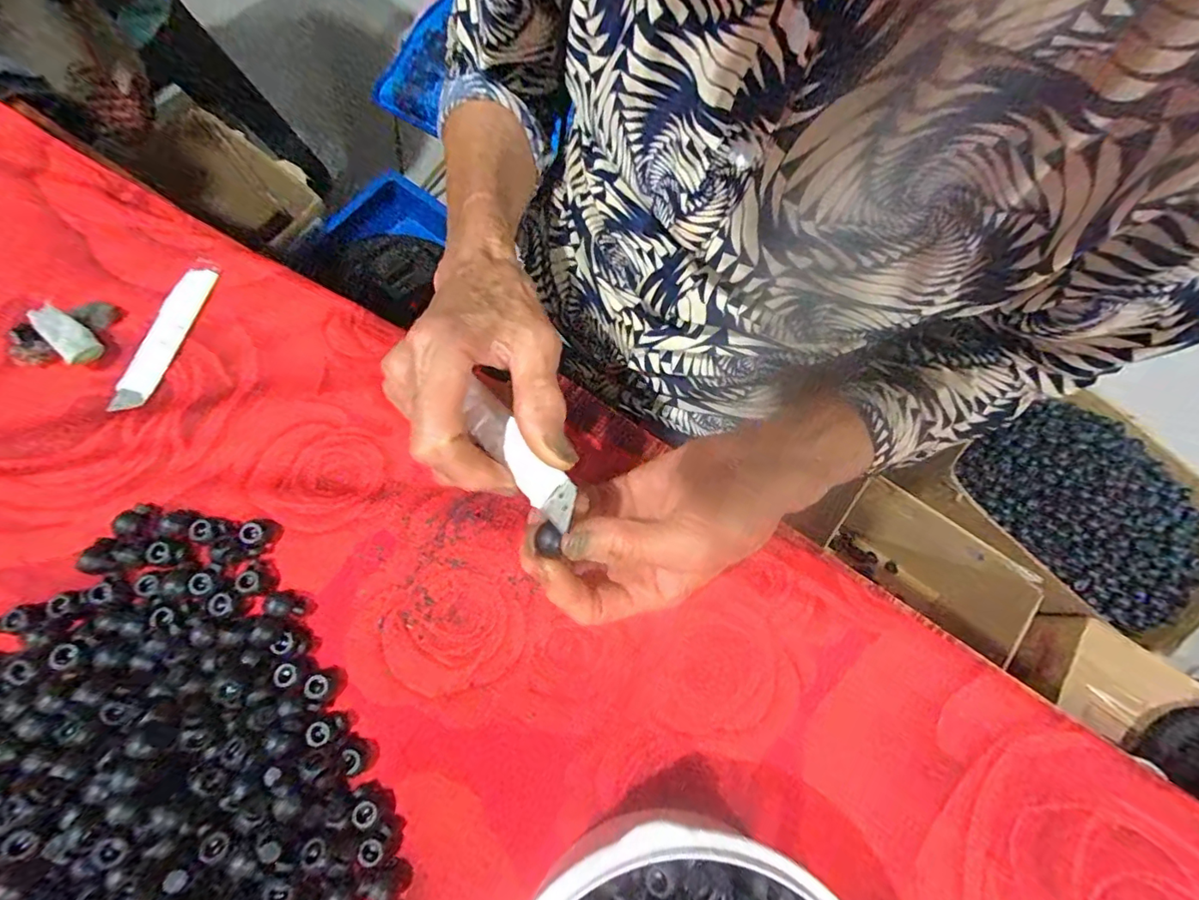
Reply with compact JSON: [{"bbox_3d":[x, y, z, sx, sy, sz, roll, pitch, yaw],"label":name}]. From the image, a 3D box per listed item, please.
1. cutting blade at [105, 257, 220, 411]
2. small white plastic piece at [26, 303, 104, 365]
[{"bbox_3d":[-0.273,-0.074,0.324,0.020,0.004,0.107,13,73,2],"label":"cutting blade"},{"bbox_3d":[-0.320,-0.071,0.308,0.017,0.015,0.039,-43,92,-13],"label":"small white plastic piece"}]

